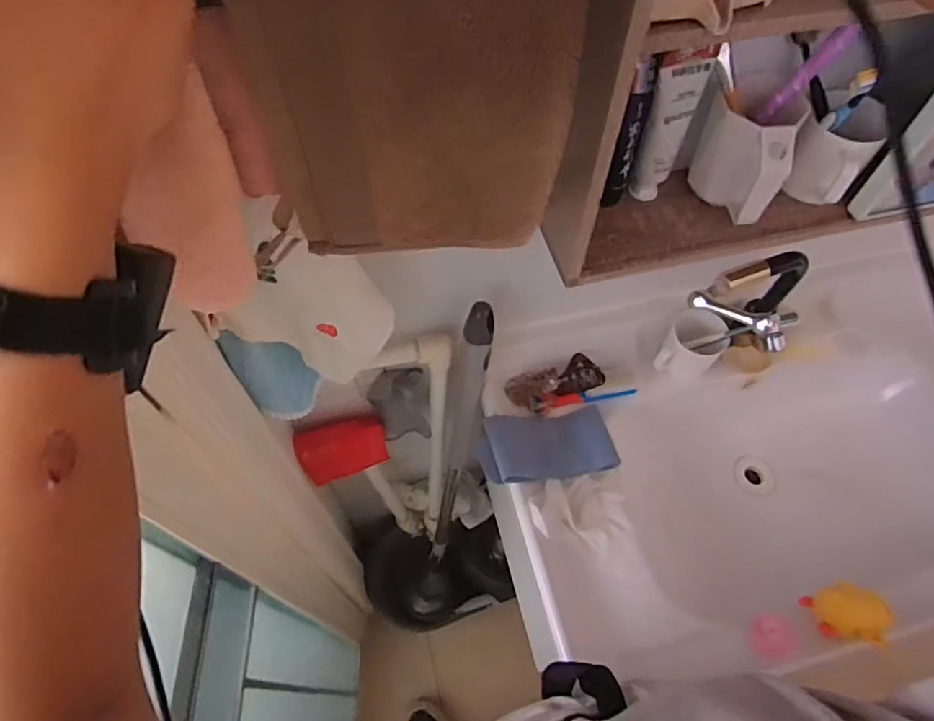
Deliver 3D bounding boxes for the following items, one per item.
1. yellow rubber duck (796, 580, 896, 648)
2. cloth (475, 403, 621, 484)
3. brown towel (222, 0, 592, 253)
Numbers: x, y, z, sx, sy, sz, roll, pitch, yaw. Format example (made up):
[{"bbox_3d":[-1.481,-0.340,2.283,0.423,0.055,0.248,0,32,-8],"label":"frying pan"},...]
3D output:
[{"bbox_3d":[0.430,0.285,0.650,0.071,0.044,0.061,6,58,2],"label":"yellow rubber duck"},{"bbox_3d":[0.101,0.112,0.755,0.181,0.037,0.090,-4,58,-19],"label":"cloth"},{"bbox_3d":[-0.022,-0.131,0.306,0.164,0.167,0.029,-9,59,-7],"label":"brown towel"}]

